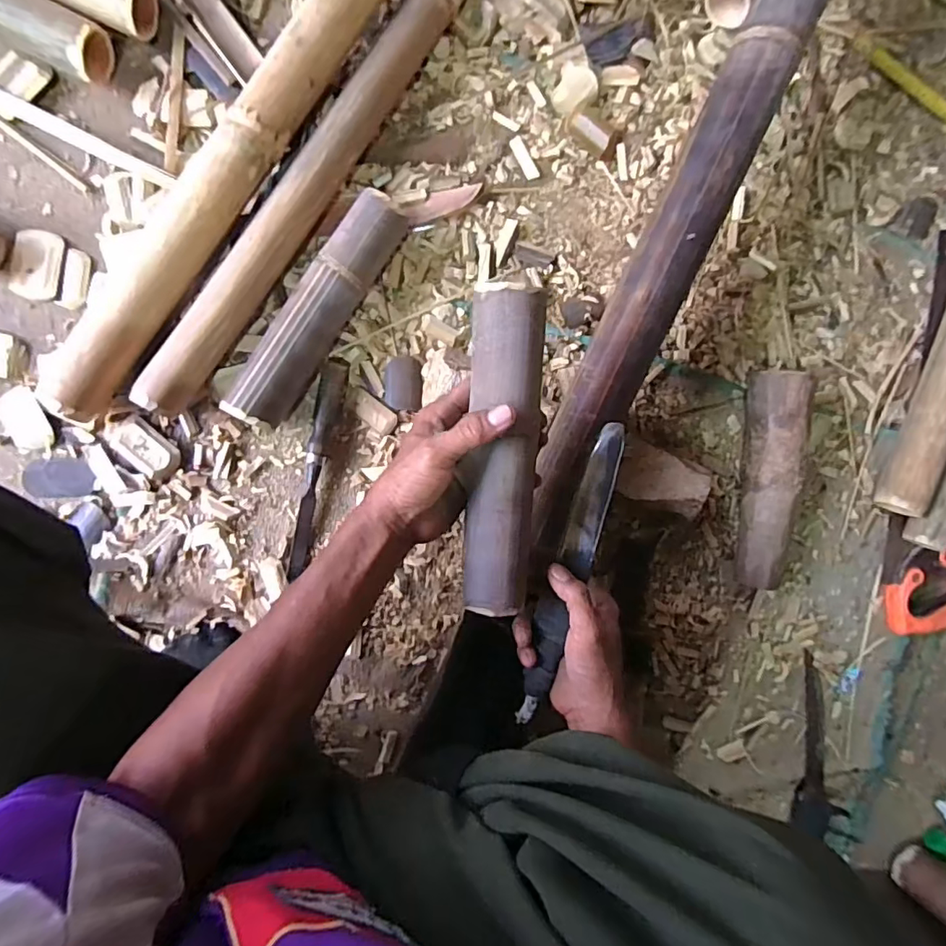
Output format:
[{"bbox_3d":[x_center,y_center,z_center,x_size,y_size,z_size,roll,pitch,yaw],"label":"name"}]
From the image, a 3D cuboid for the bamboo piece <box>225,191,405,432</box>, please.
[{"bbox_3d":[-0.157,-0.166,0.555,0.054,0.062,0.256,32,89,-8],"label":"bamboo piece"}]

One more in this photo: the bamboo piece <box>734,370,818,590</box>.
[{"bbox_3d":[0.351,0.008,0.636,0.054,0.069,0.250,3,93,-8],"label":"bamboo piece"}]

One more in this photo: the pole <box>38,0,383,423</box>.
[{"bbox_3d":[-0.211,-0.328,0.508,0.059,0.044,0.649,34,88,-9],"label":"pole"}]

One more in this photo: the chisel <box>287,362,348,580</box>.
[{"bbox_3d":[-0.170,-0.005,0.581,0.025,0.022,0.238,12,91,-8],"label":"chisel"}]

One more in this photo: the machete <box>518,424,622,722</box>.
[{"bbox_3d":[0.089,0.090,0.494,0.030,0.022,0.277,18,87,-8],"label":"machete"}]

